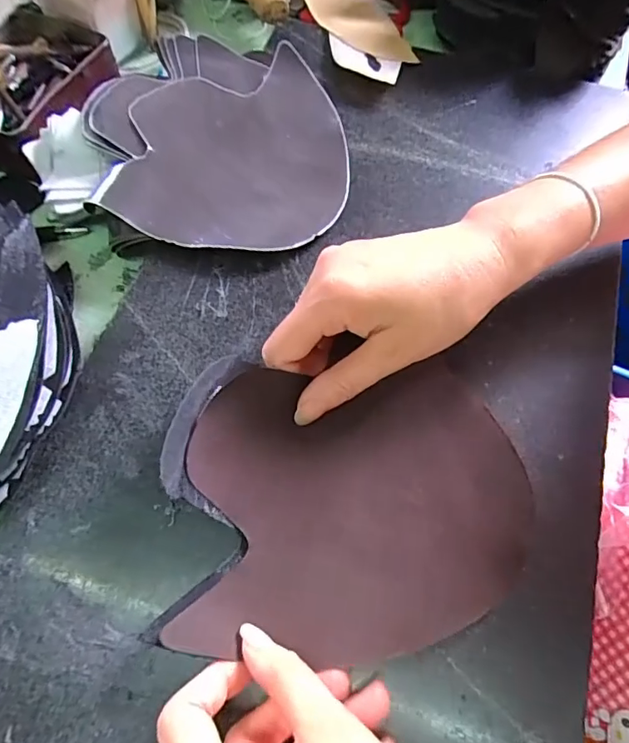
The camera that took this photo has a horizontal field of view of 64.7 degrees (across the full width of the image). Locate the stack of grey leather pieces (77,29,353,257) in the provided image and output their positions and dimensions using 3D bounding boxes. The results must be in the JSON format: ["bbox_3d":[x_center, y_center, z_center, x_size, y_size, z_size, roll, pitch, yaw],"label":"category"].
[{"bbox_3d":[-0.066,-0.172,0.353,0.179,0.019,0.190,8,65,5],"label":"stack of grey leather pieces"}]

